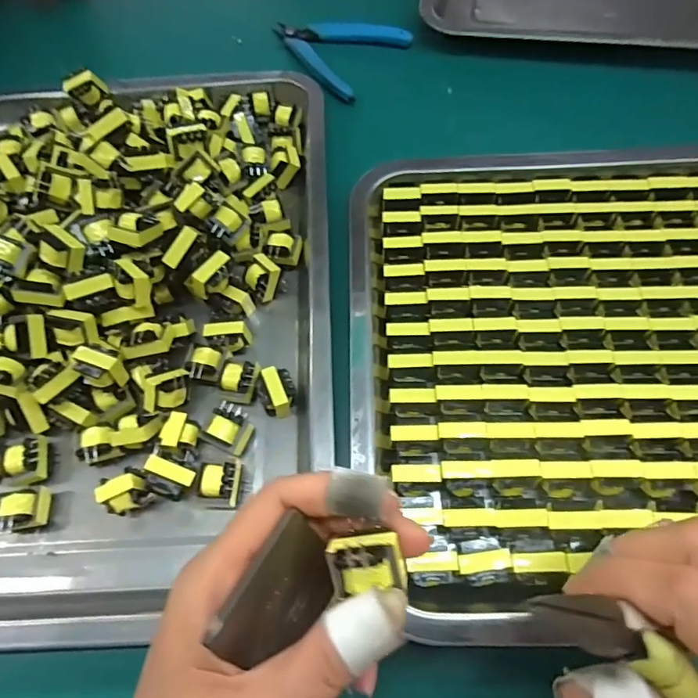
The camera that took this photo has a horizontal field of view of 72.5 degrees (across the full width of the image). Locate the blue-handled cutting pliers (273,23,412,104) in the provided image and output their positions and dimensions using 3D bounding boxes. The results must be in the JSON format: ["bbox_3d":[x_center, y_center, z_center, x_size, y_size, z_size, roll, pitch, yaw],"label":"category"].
[{"bbox_3d":[-0.014,-0.255,0.399,0.103,0.013,0.083,37,71,19],"label":"blue-handled cutting pliers"}]

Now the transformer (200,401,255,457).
[{"bbox_3d":[-0.066,0.043,0.261,0.023,0.015,0.022,23,67,14],"label":"transformer"}]

